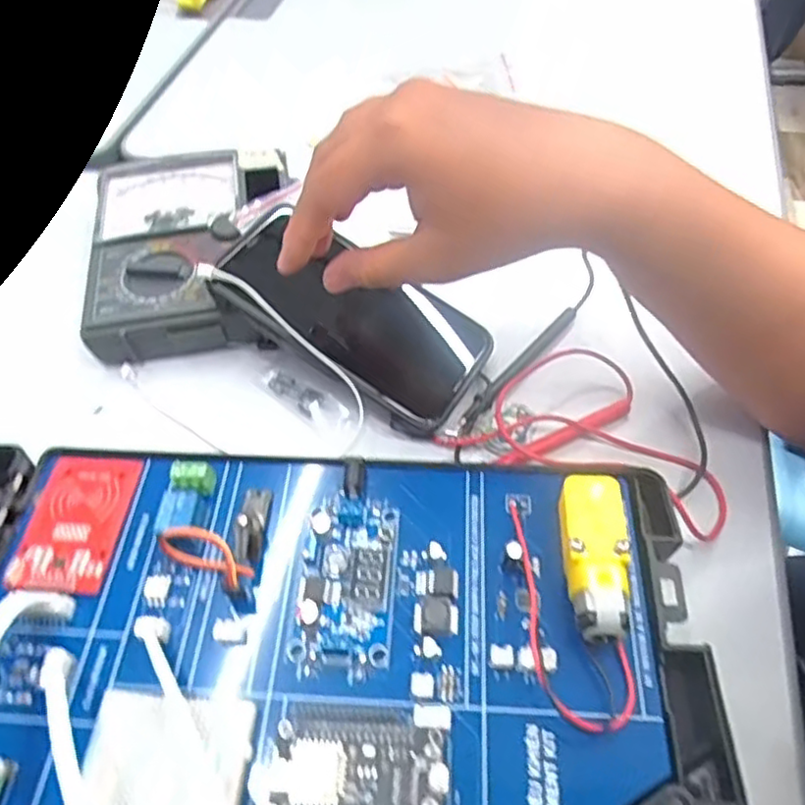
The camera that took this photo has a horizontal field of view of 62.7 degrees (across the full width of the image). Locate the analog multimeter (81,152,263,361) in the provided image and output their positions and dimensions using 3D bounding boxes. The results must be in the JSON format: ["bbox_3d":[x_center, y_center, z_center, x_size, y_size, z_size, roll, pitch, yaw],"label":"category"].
[{"bbox_3d":[-0.144,-0.094,0.420,0.091,0.045,0.150,-9,55,-4],"label":"analog multimeter"}]

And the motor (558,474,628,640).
[{"bbox_3d":[0.075,0.063,0.262,0.024,0.026,0.062,0,54,2],"label":"motor"}]

